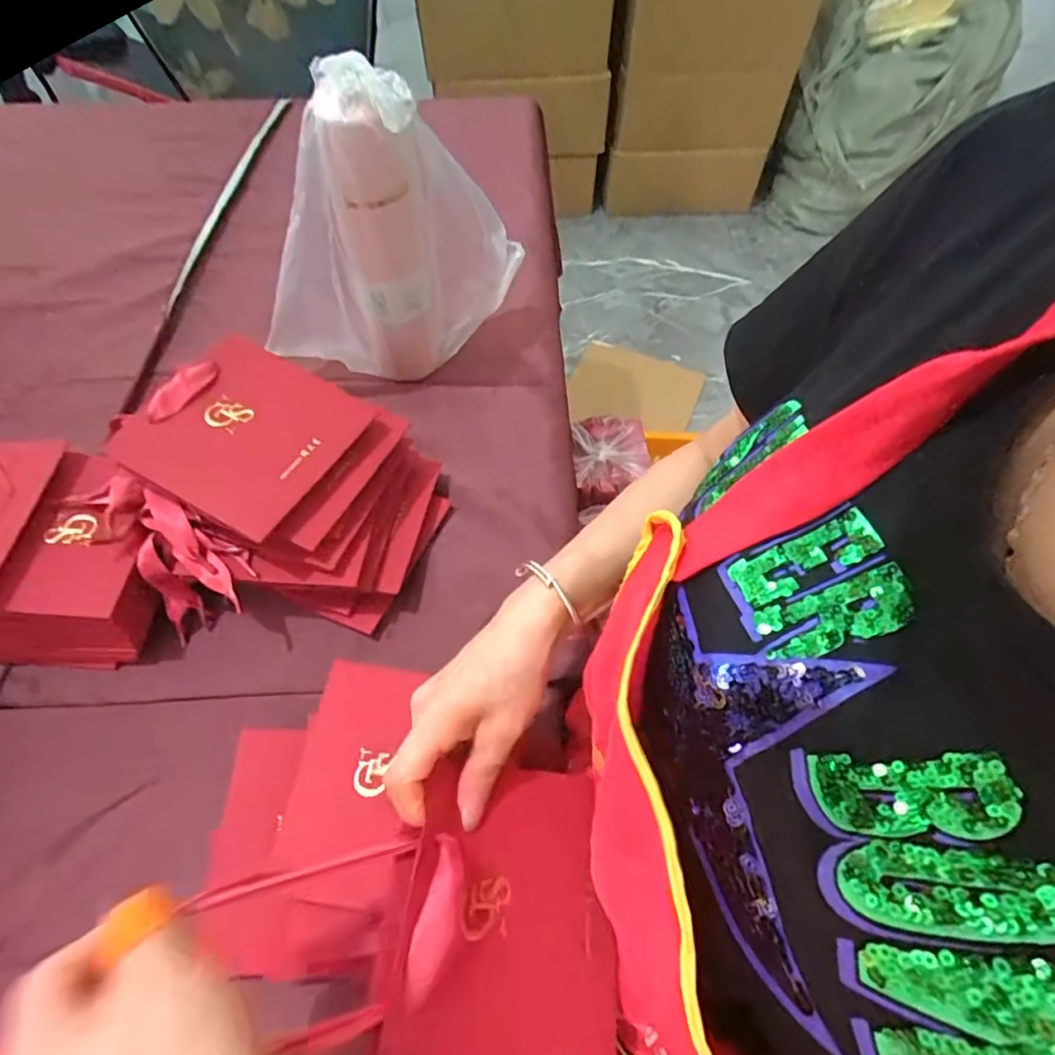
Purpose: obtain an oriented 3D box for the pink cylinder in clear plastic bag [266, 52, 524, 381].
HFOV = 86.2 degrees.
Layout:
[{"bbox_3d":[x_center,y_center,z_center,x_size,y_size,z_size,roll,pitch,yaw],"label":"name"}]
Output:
[{"bbox_3d":[-0.121,-0.244,0.500,0.237,0.268,0.103,-8,60,-4],"label":"pink cylinder in clear plastic bag"}]

